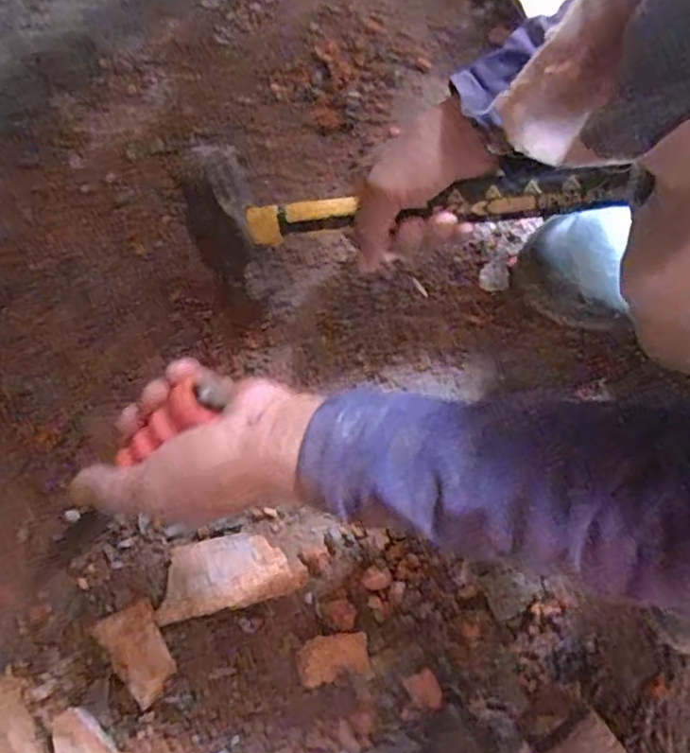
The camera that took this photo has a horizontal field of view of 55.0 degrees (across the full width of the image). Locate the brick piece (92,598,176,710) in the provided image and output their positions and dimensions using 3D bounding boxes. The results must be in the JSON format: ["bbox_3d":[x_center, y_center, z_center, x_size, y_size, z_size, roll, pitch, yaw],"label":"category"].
[{"bbox_3d":[-0.155,0.207,0.498,0.044,0.019,0.067,-29,81,-6],"label":"brick piece"}]

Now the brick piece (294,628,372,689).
[{"bbox_3d":[-0.009,0.214,0.505,0.055,0.012,0.033,-18,80,-4],"label":"brick piece"}]

